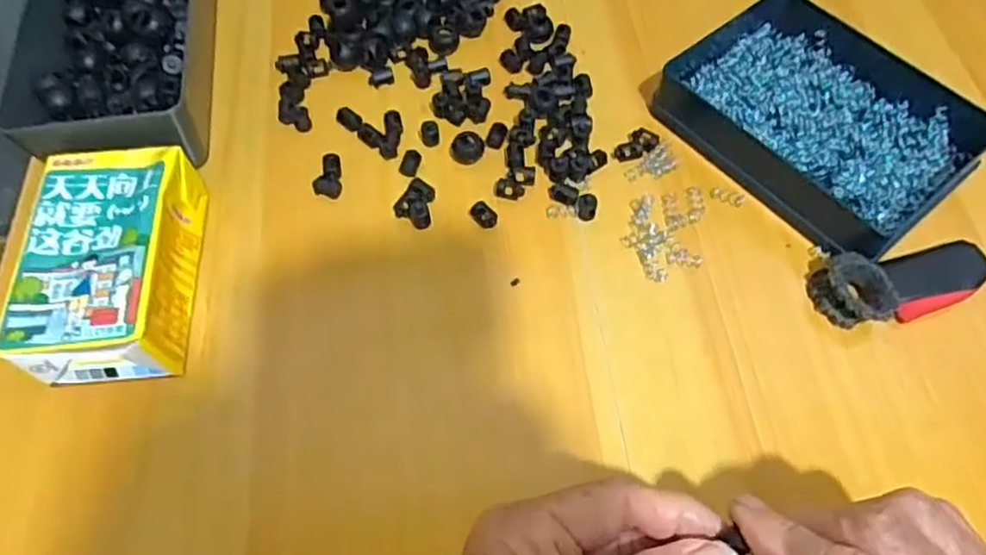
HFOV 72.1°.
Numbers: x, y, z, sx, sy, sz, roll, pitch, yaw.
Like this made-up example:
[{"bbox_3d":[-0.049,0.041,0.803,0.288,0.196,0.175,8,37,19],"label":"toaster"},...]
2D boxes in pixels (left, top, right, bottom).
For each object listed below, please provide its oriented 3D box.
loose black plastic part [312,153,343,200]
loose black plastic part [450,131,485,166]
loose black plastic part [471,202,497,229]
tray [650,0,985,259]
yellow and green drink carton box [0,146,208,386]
[{"bbox_3d":[-0.090,-0.055,0.368,0.014,0.006,0.026,-4,61,-2],"label":"loose black plastic part"},{"bbox_3d":[-0.015,-0.072,0.375,0.018,0.007,0.018,0,61,0],"label":"loose black plastic part"},{"bbox_3d":[-0.005,-0.033,0.354,0.009,0.007,0.014,-36,66,-18],"label":"loose black plastic part"},{"bbox_3d":[0.175,-0.089,0.371,0.113,0.029,0.152,-36,66,-18],"label":"tray"},{"bbox_3d":[-0.179,-0.006,0.321,0.062,0.043,0.104,-3,61,-1],"label":"yellow and green drink carton box"}]

